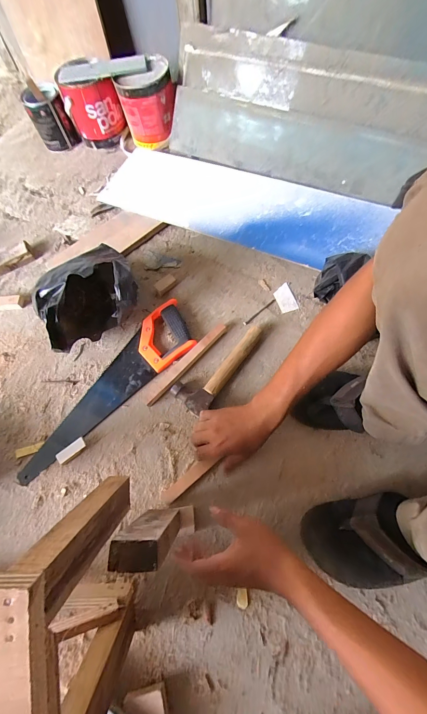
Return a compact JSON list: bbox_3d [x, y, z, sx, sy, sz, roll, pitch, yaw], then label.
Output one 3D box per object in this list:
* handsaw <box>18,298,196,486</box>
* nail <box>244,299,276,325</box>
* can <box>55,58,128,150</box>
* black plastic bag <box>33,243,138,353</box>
[{"bbox_3d":[-0.209,0.056,0.564,0.417,0.025,0.116,-42,71,-14],"label":"handsaw"},{"bbox_3d":[0.100,-0.099,0.622,0.096,0.006,0.007,-40,71,-13],"label":"nail"},{"bbox_3d":[-0.345,-0.726,0.830,0.140,0.180,0.154,-1,67,3],"label":"can"},{"bbox_3d":[-0.241,-0.111,0.570,0.176,0.149,0.157,-31,69,-10],"label":"black plastic bag"}]

